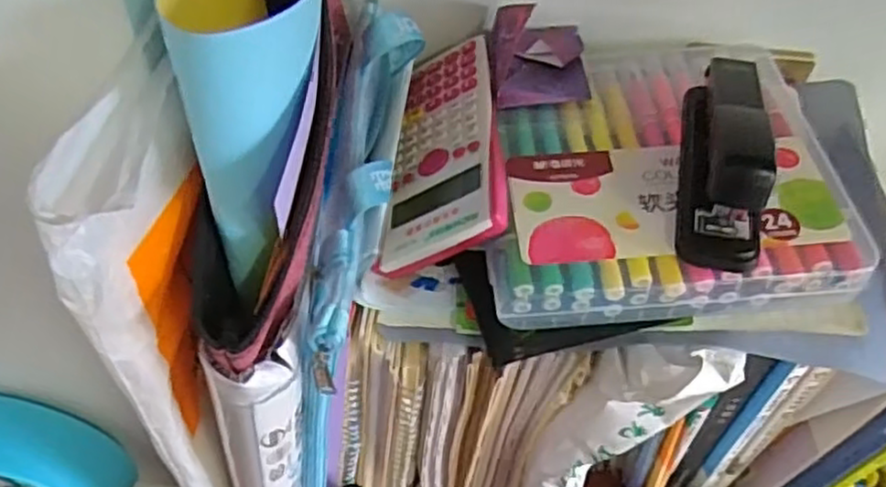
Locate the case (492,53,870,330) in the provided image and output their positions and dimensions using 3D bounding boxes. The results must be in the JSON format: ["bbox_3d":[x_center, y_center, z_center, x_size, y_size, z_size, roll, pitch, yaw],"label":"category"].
[{"bbox_3d":[0.117,-0.044,0.414,0.183,0.038,0.186,0,50,-4],"label":"case"}]

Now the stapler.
[{"bbox_3d":[0.144,-0.050,0.370,0.034,0.063,0.113,10,50,5],"label":"stapler"}]

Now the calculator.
[{"bbox_3d":[0.005,-0.057,0.416,0.079,0.011,0.152,-14,52,34],"label":"calculator"}]

